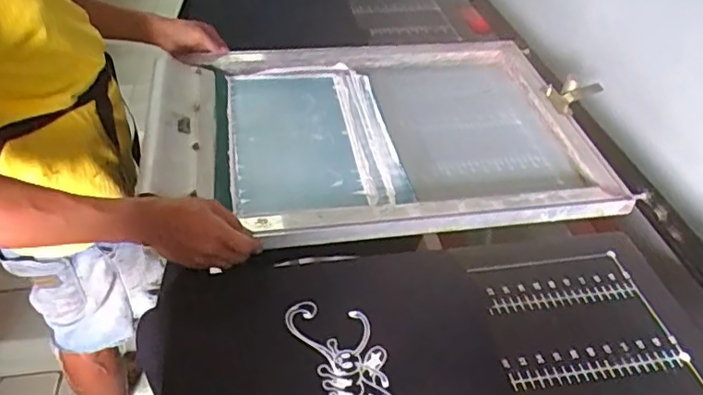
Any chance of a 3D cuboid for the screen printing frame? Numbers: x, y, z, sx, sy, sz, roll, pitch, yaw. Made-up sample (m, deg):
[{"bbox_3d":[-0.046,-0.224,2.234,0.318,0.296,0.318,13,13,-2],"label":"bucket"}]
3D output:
[{"bbox_3d":[0.071,-0.114,0.932,0.549,0.053,0.470,-5,42,-9],"label":"screen printing frame"}]

